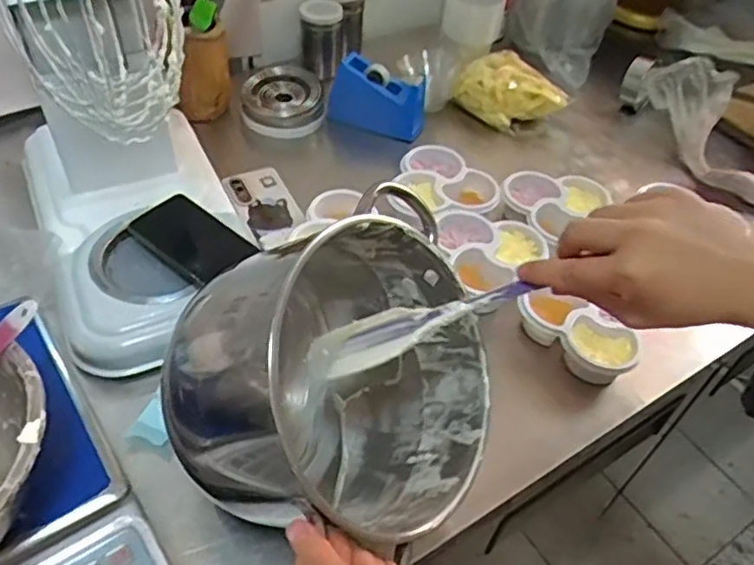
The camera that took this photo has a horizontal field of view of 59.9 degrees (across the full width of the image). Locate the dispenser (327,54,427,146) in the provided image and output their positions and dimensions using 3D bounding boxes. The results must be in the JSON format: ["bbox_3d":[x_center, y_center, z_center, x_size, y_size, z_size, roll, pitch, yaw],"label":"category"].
[{"bbox_3d":[0.002,-0.269,0.974,0.141,0.108,0.055,24,49,17],"label":"dispenser"}]

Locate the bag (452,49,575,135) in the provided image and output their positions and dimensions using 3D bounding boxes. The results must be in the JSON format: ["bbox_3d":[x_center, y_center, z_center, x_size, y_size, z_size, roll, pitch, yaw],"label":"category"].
[{"bbox_3d":[0.207,-0.302,1.035,0.117,0.077,0.155,-33,58,-31],"label":"bag"}]

